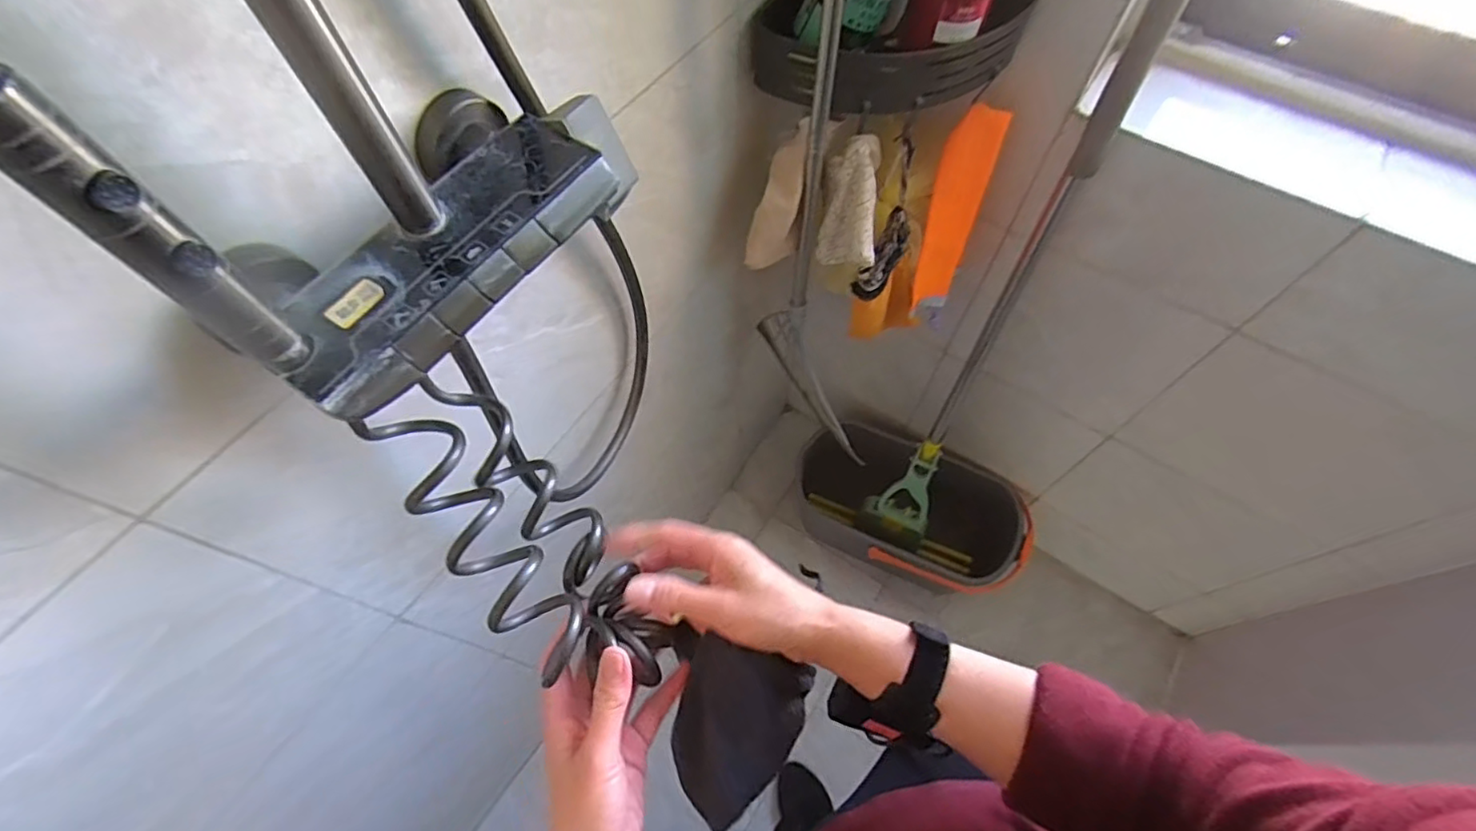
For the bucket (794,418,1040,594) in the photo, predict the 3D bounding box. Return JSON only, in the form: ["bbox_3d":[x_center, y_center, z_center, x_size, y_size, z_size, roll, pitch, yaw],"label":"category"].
[{"bbox_3d":[0.352,0.203,1.323,0.467,0.196,0.272,34,67,16],"label":"bucket"}]

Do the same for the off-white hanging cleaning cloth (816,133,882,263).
[{"bbox_3d":[0.124,-0.241,0.716,0.031,0.137,0.086,-28,32,-33],"label":"off-white hanging cleaning cloth"}]

